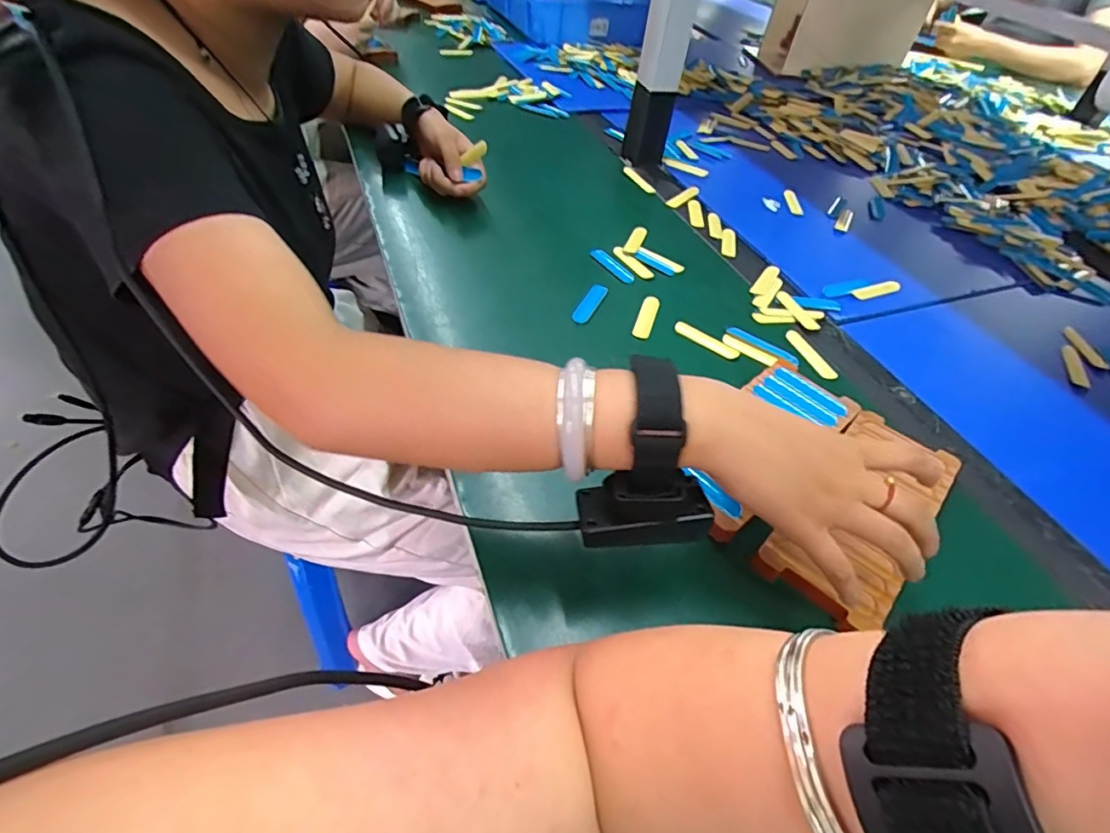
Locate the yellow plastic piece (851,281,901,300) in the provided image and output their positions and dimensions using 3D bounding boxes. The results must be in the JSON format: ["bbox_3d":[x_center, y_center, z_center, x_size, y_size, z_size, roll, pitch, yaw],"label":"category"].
[{"bbox_3d":[0.329,-0.129,0.547,0.057,0.004,0.017,-18,53,-19],"label":"yellow plastic piece"}]

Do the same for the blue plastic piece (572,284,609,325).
[{"bbox_3d":[0.032,-0.105,0.499,0.017,0.004,0.058,23,51,14],"label":"blue plastic piece"}]

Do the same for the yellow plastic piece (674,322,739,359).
[{"bbox_3d":[0.135,-0.067,0.475,0.060,0.005,0.015,32,54,21],"label":"yellow plastic piece"}]

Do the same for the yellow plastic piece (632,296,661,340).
[{"bbox_3d":[0.085,-0.092,0.494,0.016,0.004,0.060,18,50,10],"label":"yellow plastic piece"}]

